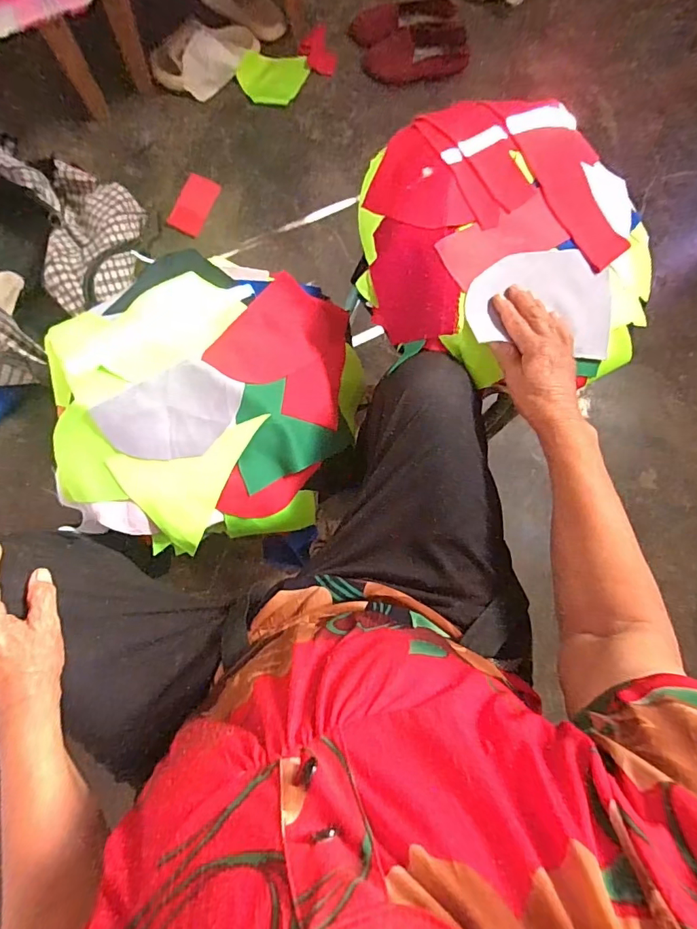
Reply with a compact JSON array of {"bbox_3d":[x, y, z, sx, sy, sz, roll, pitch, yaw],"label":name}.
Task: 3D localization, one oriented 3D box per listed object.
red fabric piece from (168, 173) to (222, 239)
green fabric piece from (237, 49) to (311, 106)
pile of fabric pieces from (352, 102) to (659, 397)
[{"bbox_3d":[-0.322,-0.543,1.001,0.068,0.008,0.152,14,69,-5],"label":"red fabric piece"},{"bbox_3d":[-0.161,-0.846,1.049,0.159,0.024,0.107,-9,85,-8],"label":"green fabric piece"},{"bbox_3d":[0.183,-0.250,0.558,0.327,0.077,0.321,-4,84,-8],"label":"pile of fabric pieces"}]

